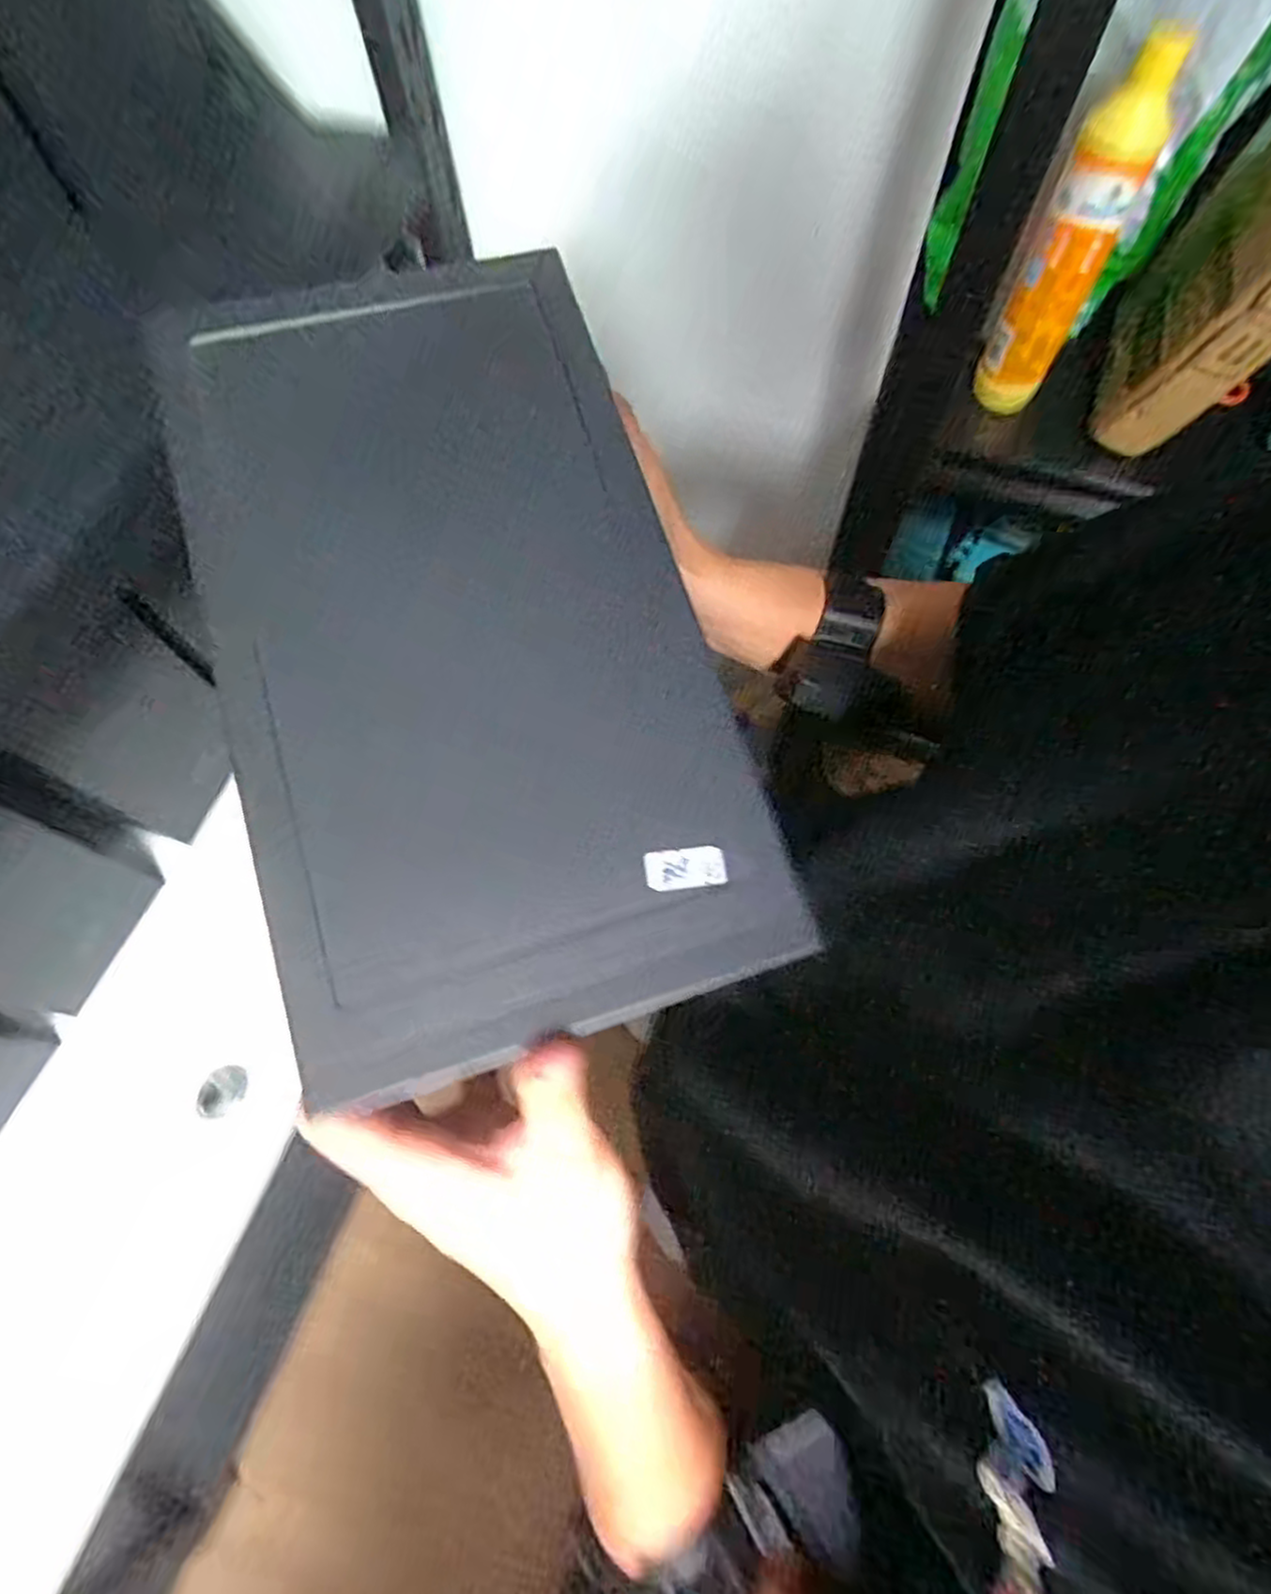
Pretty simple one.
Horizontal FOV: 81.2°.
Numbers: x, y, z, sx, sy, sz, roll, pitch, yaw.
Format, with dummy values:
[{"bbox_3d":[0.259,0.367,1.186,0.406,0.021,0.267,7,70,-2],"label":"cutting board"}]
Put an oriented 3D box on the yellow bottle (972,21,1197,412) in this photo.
[{"bbox_3d":[0.329,-0.413,0.566,0.056,0.236,0.066,27,70,13],"label":"yellow bottle"}]

